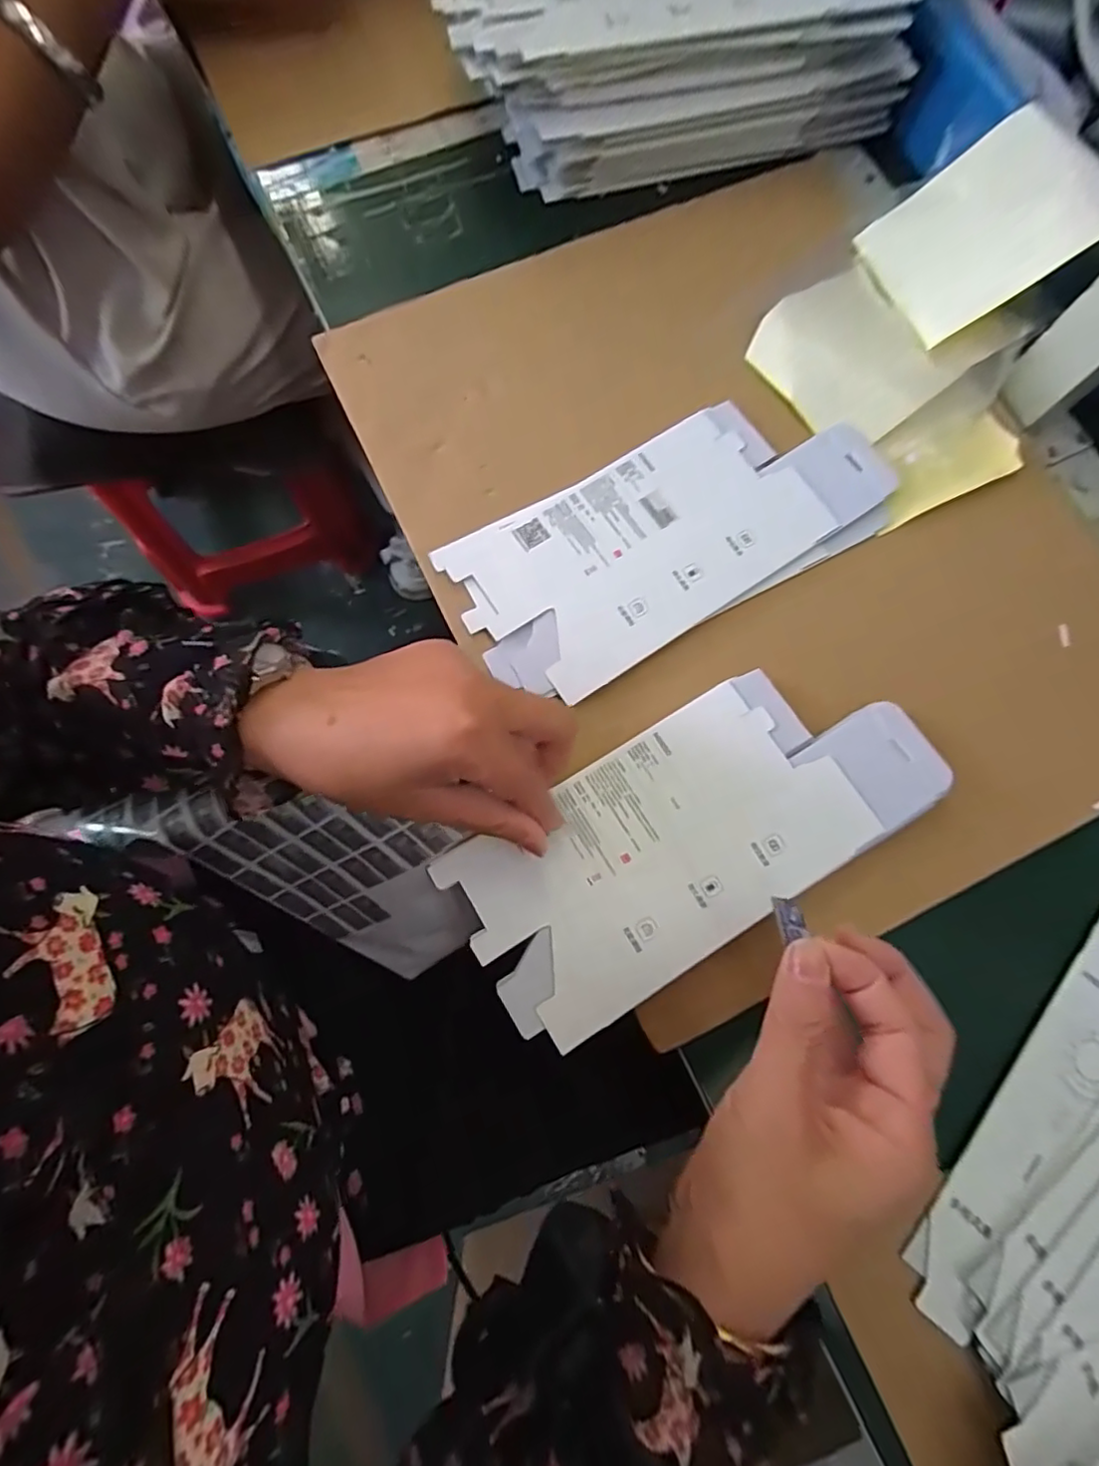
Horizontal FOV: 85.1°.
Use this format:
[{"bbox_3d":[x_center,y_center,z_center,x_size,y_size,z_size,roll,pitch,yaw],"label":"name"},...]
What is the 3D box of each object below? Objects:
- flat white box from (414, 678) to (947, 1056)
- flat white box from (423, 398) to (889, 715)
[{"bbox_3d":[0.083,0.054,0.335,0.269,0.007,0.121,-28,77,-7],"label":"flat white box"},{"bbox_3d":[0.080,-0.128,0.384,0.281,0.011,0.124,-30,77,-7],"label":"flat white box"}]

